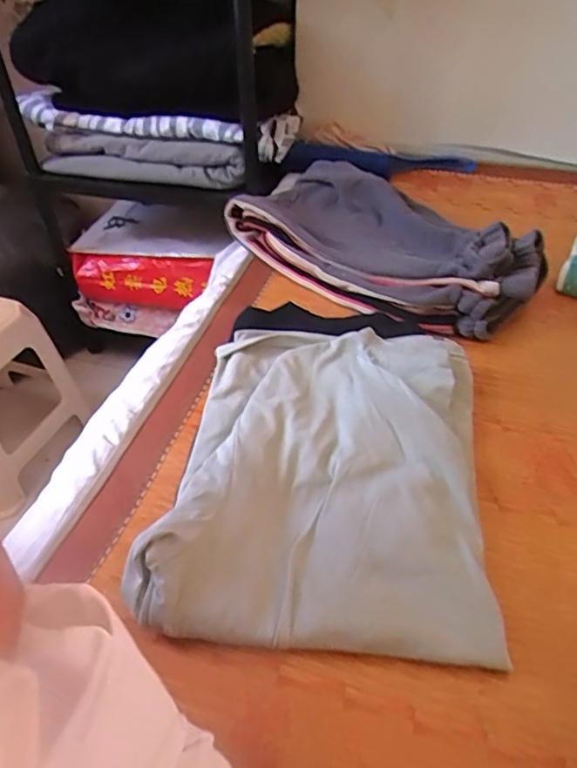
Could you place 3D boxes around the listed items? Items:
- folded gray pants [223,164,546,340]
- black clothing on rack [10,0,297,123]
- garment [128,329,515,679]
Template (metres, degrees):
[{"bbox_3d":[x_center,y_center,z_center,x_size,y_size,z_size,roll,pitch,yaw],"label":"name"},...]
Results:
[{"bbox_3d":[0.119,-0.211,0.760,0.239,0.082,0.458,-32,52,-27],"label":"folded gray pants"},{"bbox_3d":[-0.266,-0.633,1.015,0.495,0.171,0.209,16,47,17],"label":"black clothing on rack"},{"bbox_3d":[0.037,0.066,0.504,0.274,0.053,0.337,3,44,6],"label":"garment"}]

